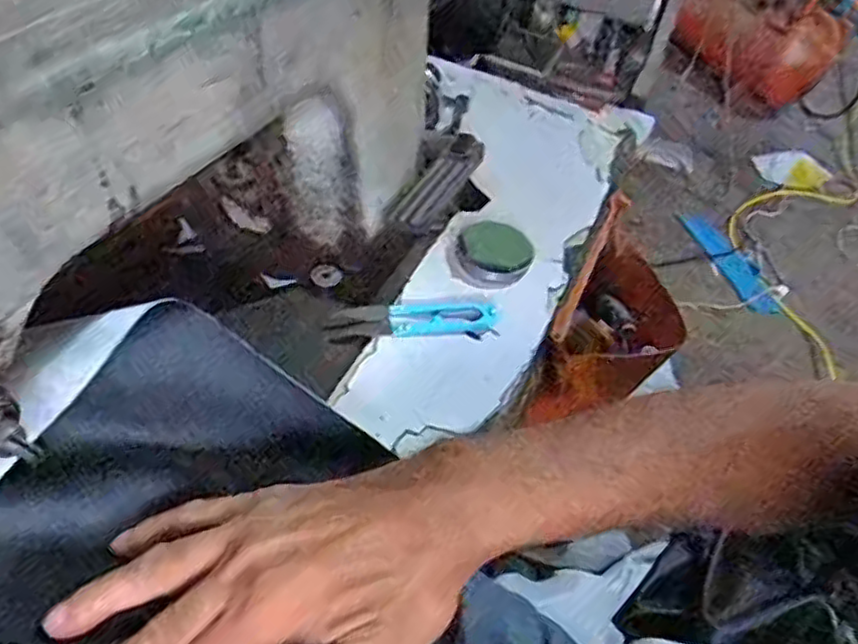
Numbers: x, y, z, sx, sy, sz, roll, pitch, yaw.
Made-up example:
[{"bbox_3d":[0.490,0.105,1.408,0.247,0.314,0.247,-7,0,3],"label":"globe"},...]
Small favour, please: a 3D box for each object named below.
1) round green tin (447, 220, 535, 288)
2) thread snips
[{"bbox_3d":[0.044,-0.049,0.508,0.058,0.020,0.050,11,46,1],"label":"round green tin"},{"bbox_3d":[-0.010,-0.002,0.465,0.110,0.006,0.028,2,46,-8],"label":"thread snips"}]

